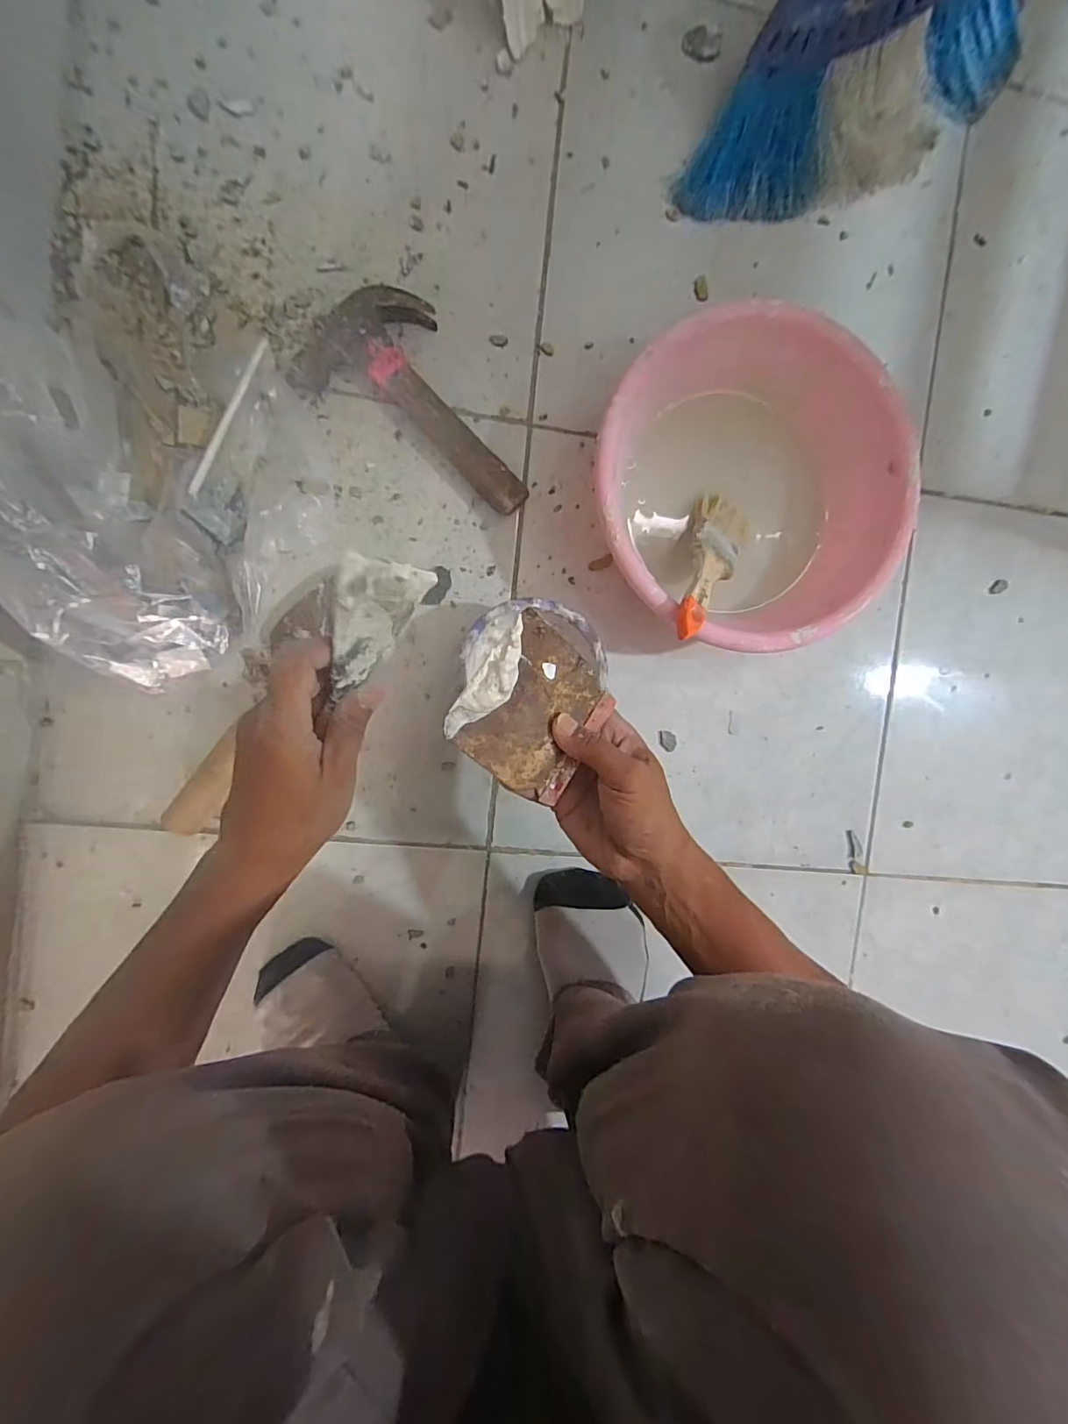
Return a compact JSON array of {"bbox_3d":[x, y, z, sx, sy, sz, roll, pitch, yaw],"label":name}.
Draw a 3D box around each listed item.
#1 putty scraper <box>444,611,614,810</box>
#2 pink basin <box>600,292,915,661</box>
[{"bbox_3d":[0.004,-0.001,0.342,0.093,0.011,0.102,41,72,-24],"label":"putty scraper"},{"bbox_3d":[0.184,-0.192,0.467,0.265,0.089,0.264,-1,94,-7],"label":"pink basin"}]

